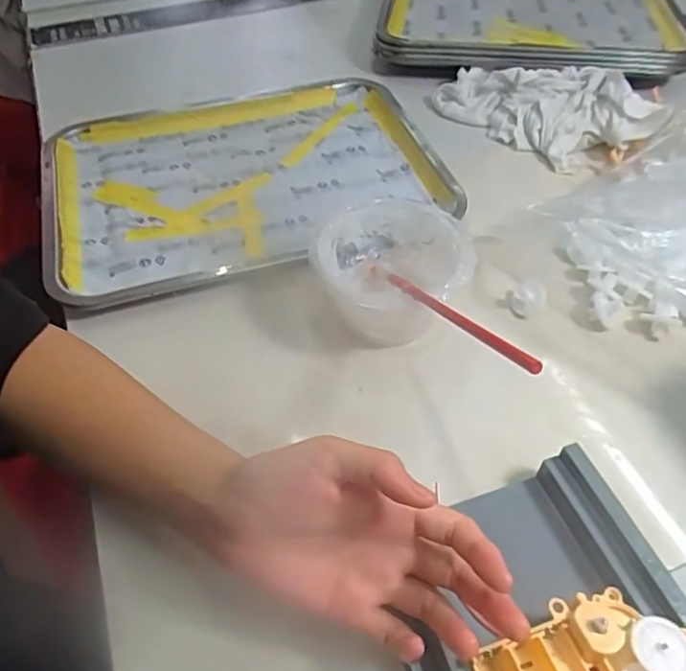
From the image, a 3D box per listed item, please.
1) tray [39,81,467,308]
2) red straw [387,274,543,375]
[{"bbox_3d":[-0.097,-0.158,0.576,0.351,0.033,0.269,-17,52,-13],"label":"tray"},{"bbox_3d":[0.058,-0.015,0.354,0.004,0.007,0.201,-15,19,-9],"label":"red straw"}]

